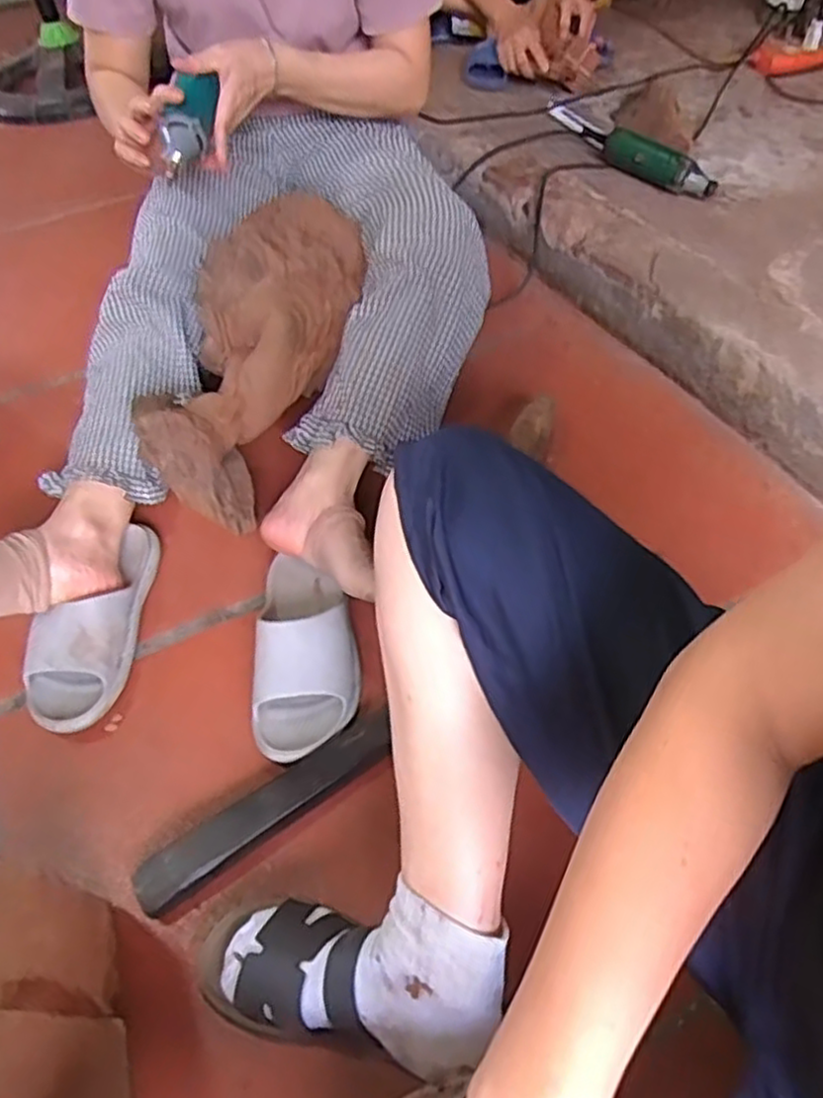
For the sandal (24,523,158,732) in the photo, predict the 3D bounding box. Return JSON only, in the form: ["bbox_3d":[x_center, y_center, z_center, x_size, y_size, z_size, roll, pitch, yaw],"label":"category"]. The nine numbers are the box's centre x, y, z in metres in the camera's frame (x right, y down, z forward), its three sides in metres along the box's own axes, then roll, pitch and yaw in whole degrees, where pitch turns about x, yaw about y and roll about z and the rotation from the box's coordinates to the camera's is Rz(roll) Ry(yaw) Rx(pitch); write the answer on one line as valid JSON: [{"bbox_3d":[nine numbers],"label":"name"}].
[{"bbox_3d":[-0.344,0.068,0.758,0.094,0.054,0.251,-1,53,5],"label":"sandal"}]

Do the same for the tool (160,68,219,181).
[{"bbox_3d":[-0.254,-0.474,0.792,0.047,0.038,0.141,6,70,10],"label":"tool"}]

